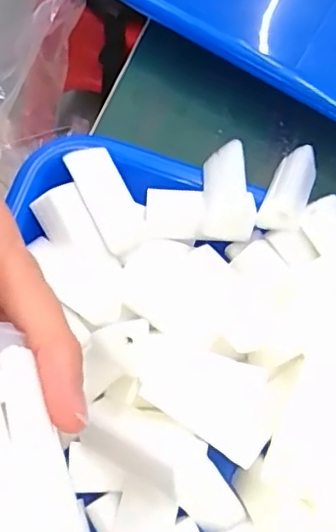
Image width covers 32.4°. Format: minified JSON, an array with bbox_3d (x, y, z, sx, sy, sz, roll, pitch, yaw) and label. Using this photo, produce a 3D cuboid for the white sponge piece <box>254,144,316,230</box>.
[{"bbox_3d":[0.052,-0.033,0.242,0.017,0.017,0.045,24,53,9],"label":"white sponge piece"}]

